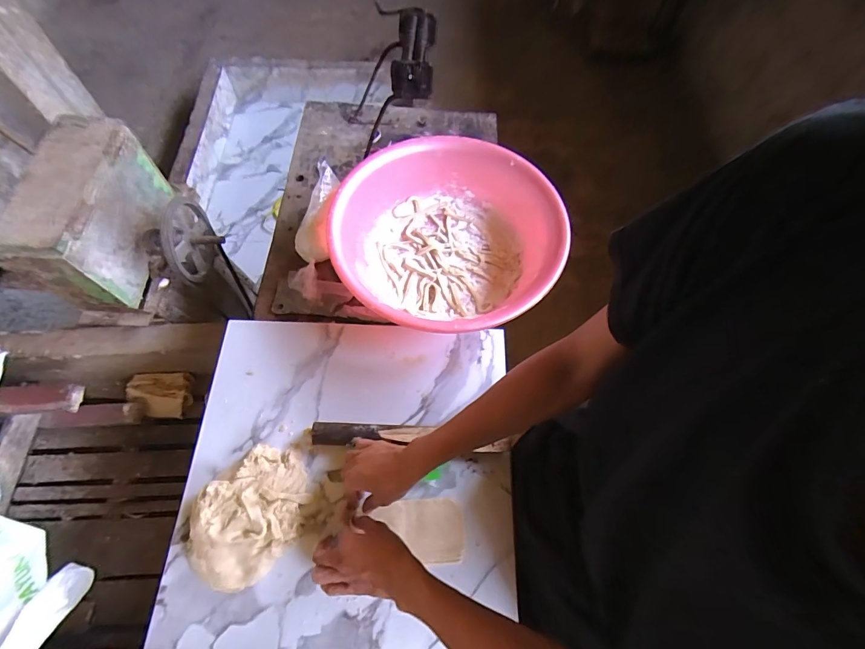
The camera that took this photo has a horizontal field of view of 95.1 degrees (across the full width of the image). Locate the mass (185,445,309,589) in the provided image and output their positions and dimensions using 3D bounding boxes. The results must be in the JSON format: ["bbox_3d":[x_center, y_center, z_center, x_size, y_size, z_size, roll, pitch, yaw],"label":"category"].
[{"bbox_3d":[-0.263,0.274,0.568,0.177,0.044,0.140,-39,68,-22],"label":"mass"}]

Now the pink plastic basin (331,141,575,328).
[{"bbox_3d":[0.028,-0.160,0.749,0.408,0.134,0.408,1,59,-2],"label":"pink plastic basin"}]

